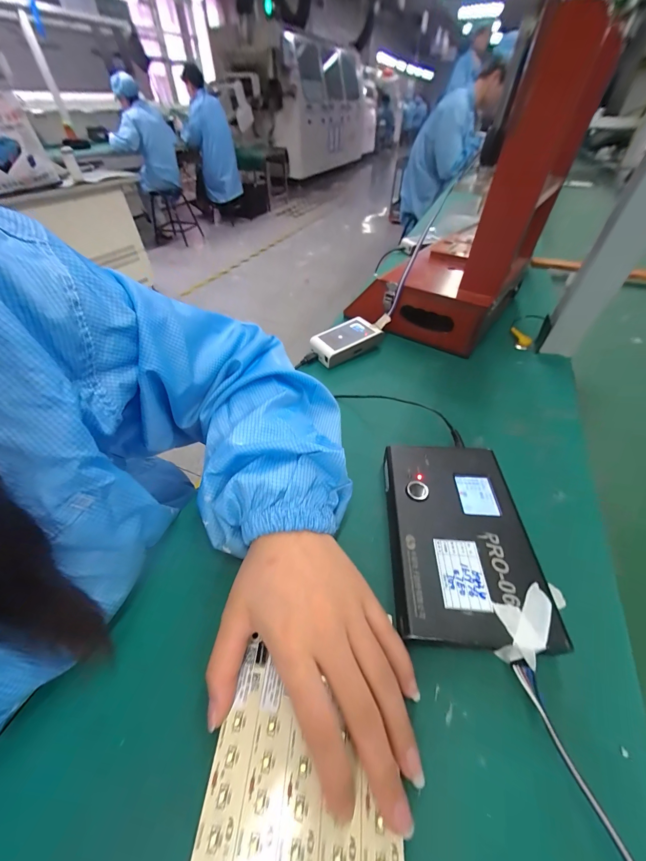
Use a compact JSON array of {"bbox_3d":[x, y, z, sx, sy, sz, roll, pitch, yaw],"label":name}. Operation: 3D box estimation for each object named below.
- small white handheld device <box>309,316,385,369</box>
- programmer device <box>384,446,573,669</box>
[{"bbox_3d":[0.033,-0.128,0.434,0.097,0.032,0.053,-26,55,-22],"label":"small white handheld device"},{"bbox_3d":[0.104,0.079,0.237,0.100,0.028,0.154,4,49,2],"label":"programmer device"}]

